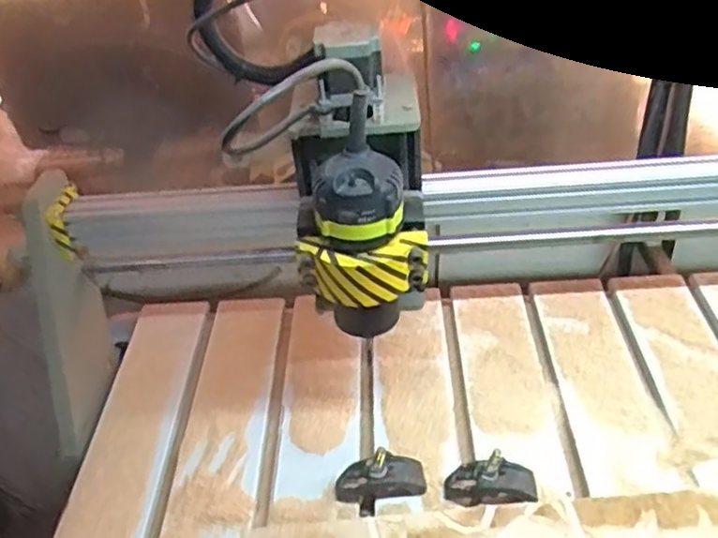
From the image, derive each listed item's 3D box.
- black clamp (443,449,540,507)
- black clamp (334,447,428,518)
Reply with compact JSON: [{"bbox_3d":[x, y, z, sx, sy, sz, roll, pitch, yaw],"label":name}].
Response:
[{"bbox_3d":[0.127,0.202,0.657,0.086,0.050,0.030,-3,40,6],"label":"black clamp"},{"bbox_3d":[0.020,0.204,0.667,0.089,0.046,0.039,-5,40,4],"label":"black clamp"}]

